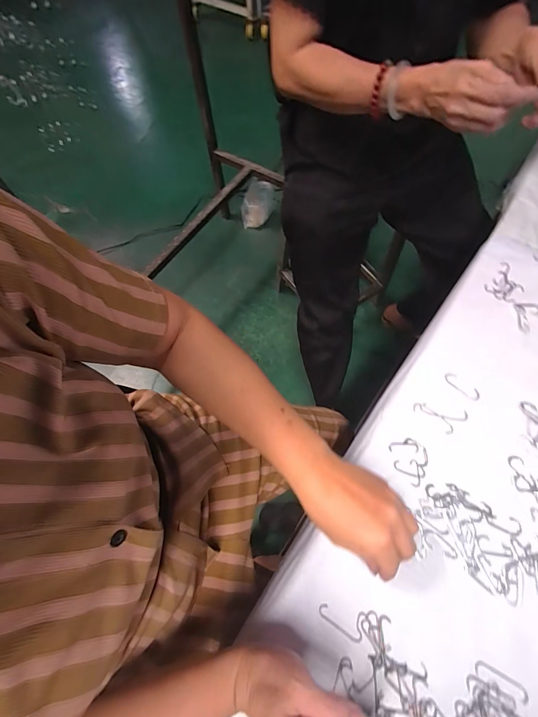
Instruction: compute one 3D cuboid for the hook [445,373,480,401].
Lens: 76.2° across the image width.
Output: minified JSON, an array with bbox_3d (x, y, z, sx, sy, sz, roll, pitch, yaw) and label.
[{"bbox_3d":[0.243,0.035,0.432,0.046,0.004,0.017,39,73,18],"label":"hook"}]

